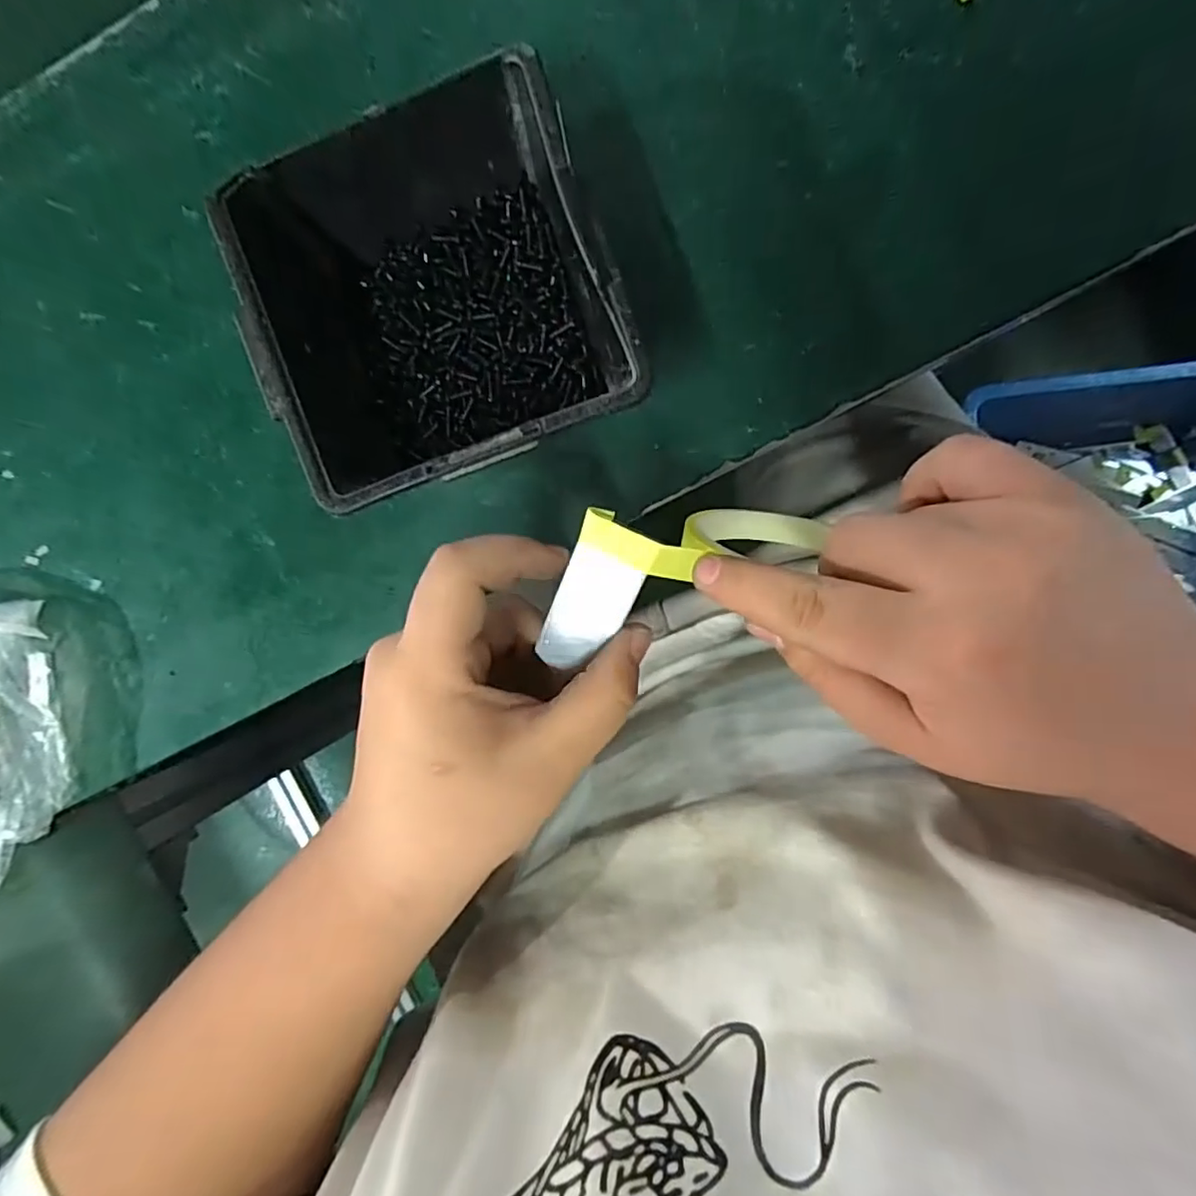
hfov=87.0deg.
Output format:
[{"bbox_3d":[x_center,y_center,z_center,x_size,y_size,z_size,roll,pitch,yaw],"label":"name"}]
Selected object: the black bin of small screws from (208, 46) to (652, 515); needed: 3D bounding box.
[{"bbox_3d":[-0.058,-0.108,0.233,0.119,0.067,0.132,-22,92,5],"label":"black bin of small screws"}]

